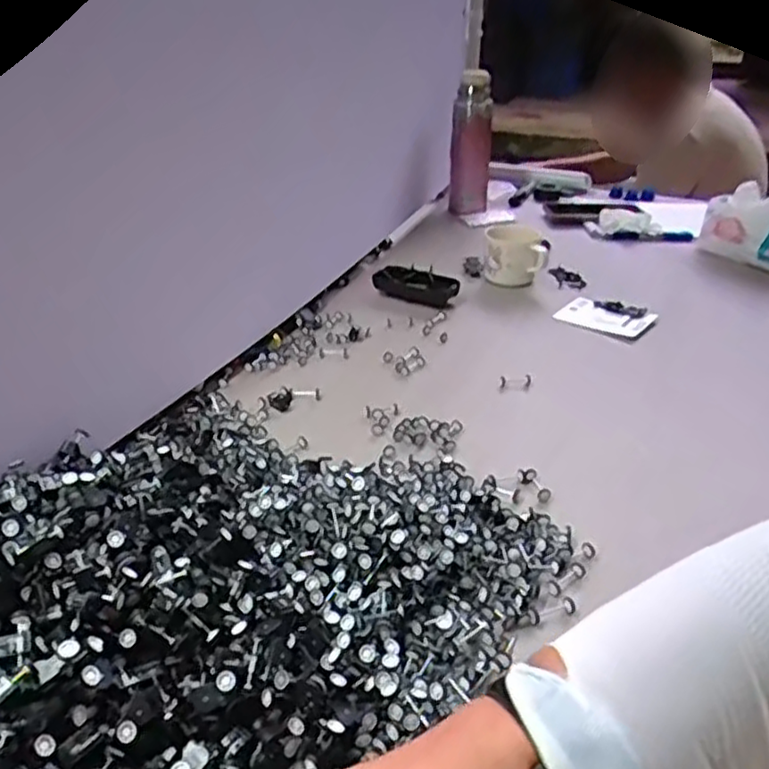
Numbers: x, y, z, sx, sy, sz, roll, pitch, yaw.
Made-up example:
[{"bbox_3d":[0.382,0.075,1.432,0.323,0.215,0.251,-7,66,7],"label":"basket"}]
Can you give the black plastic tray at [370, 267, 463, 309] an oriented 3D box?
[{"bbox_3d":[0.039,-0.126,0.900,0.109,0.029,0.052,18,35,28],"label":"black plastic tray"}]

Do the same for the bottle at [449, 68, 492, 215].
[{"bbox_3d":[0.140,-0.388,1.148,0.064,0.210,0.074,2,30,3],"label":"bottle"}]

